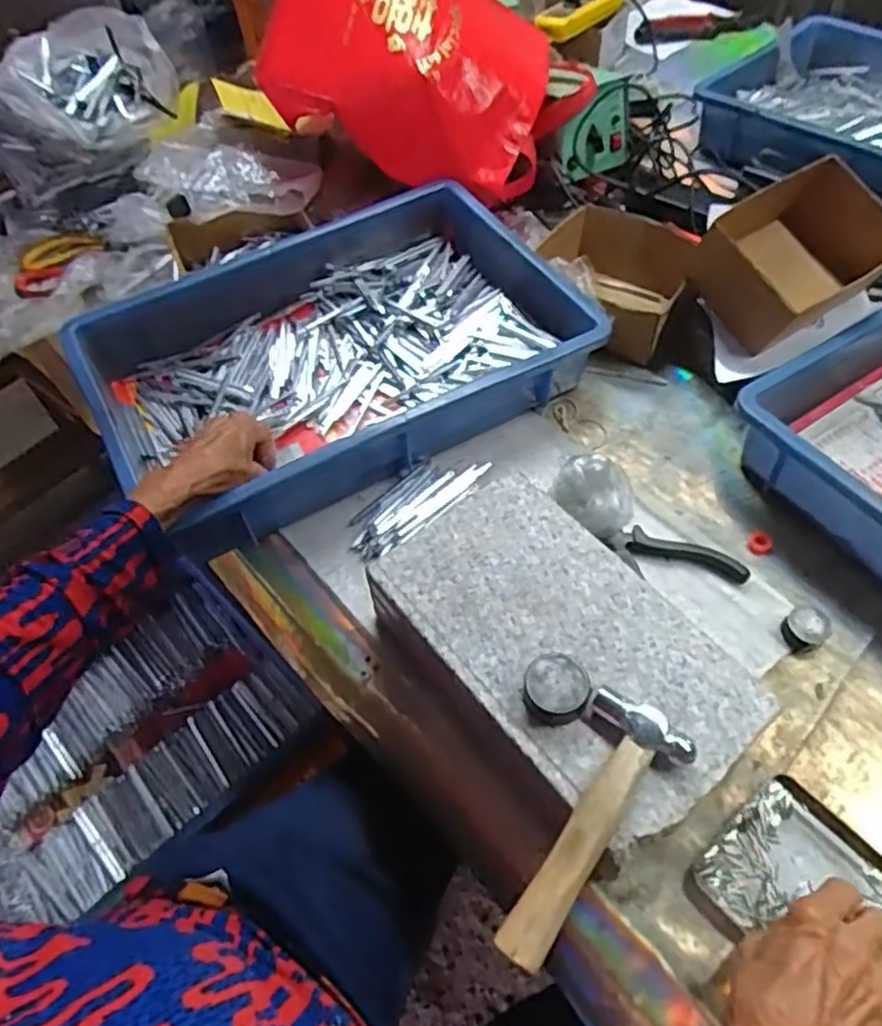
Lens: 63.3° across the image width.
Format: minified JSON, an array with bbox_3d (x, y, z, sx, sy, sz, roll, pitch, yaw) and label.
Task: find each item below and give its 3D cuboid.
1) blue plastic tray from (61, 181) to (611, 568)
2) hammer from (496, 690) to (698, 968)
[{"bbox_3d":[-0.104,-0.168,0.709,0.445,0.093,0.332,-26,58,-15],"label":"blue plastic tray"},{"bbox_3d":[0.078,0.168,0.383,0.056,0.018,0.146,29,61,23],"label":"hammer"}]

